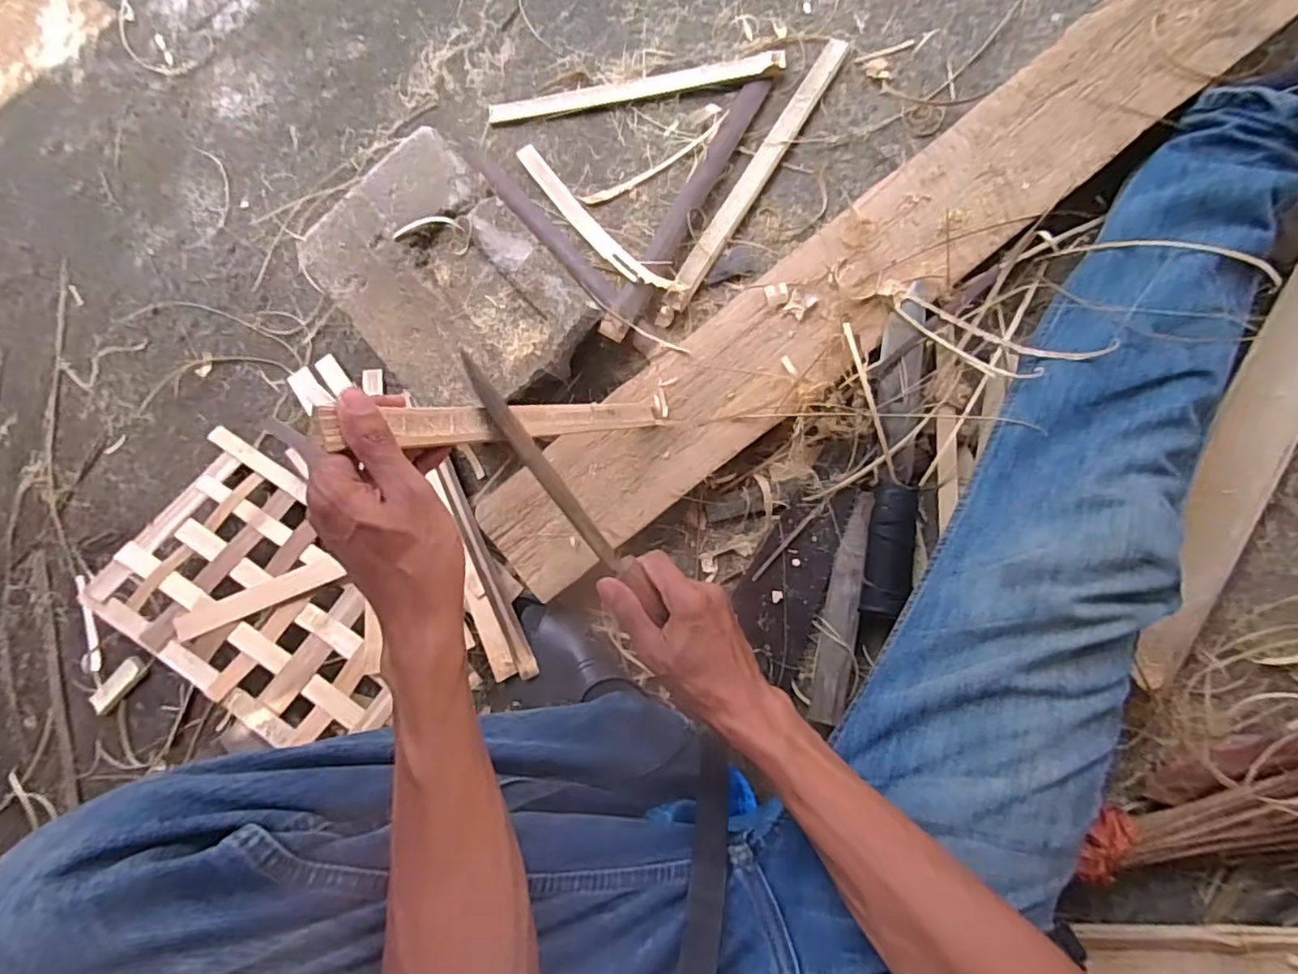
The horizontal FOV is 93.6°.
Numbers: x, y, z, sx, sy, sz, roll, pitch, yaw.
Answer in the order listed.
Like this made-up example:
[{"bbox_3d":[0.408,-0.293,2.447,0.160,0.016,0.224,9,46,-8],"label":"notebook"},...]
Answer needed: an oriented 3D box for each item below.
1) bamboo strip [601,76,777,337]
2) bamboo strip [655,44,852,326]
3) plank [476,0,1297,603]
[{"bbox_3d":[0.039,-0.305,0.671,0.035,0.023,0.327,29,90,8],"label":"bamboo strip"},{"bbox_3d":[0.113,-0.334,0.671,0.029,0.015,0.363,33,88,11],"label":"bamboo strip"},{"bbox_3d":[0.274,-0.258,0.589,1.082,0.037,0.137,-37,81,3],"label":"plank"}]

